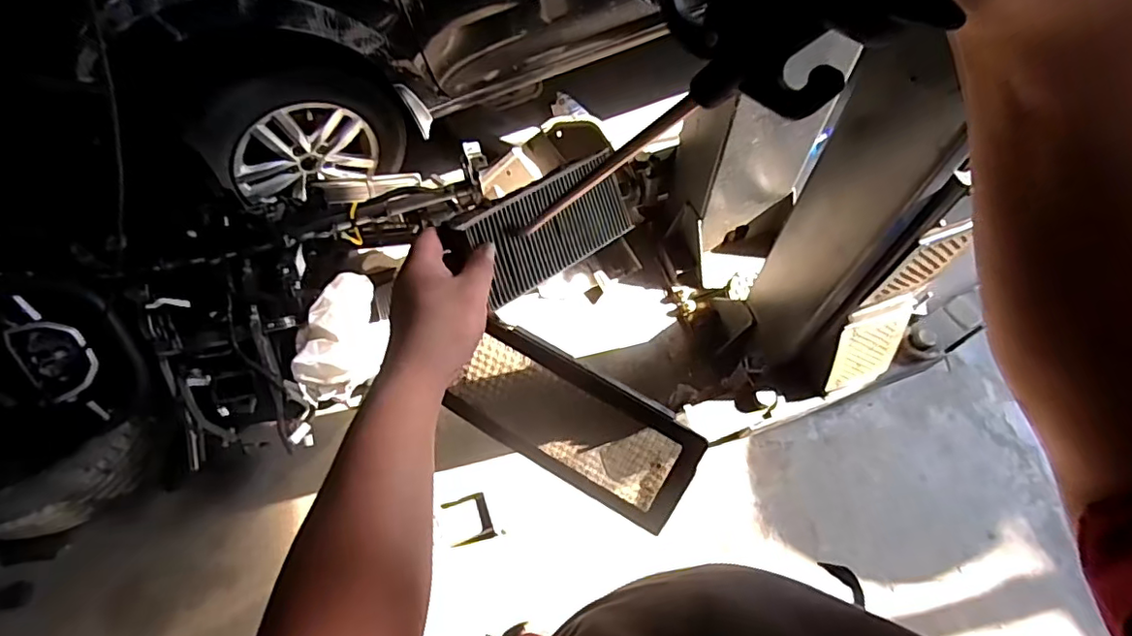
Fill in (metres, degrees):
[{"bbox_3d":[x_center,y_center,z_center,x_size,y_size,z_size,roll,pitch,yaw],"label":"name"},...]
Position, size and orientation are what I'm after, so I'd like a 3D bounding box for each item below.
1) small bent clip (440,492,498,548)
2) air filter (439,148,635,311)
[{"bbox_3d":[-0.230,0.481,1.364,0.104,0.011,0.109,-14,85,-7],"label":"small bent clip"},{"bbox_3d":[-0.018,-0.080,0.512,0.180,0.086,0.022,-35,34,-30],"label":"air filter"}]

